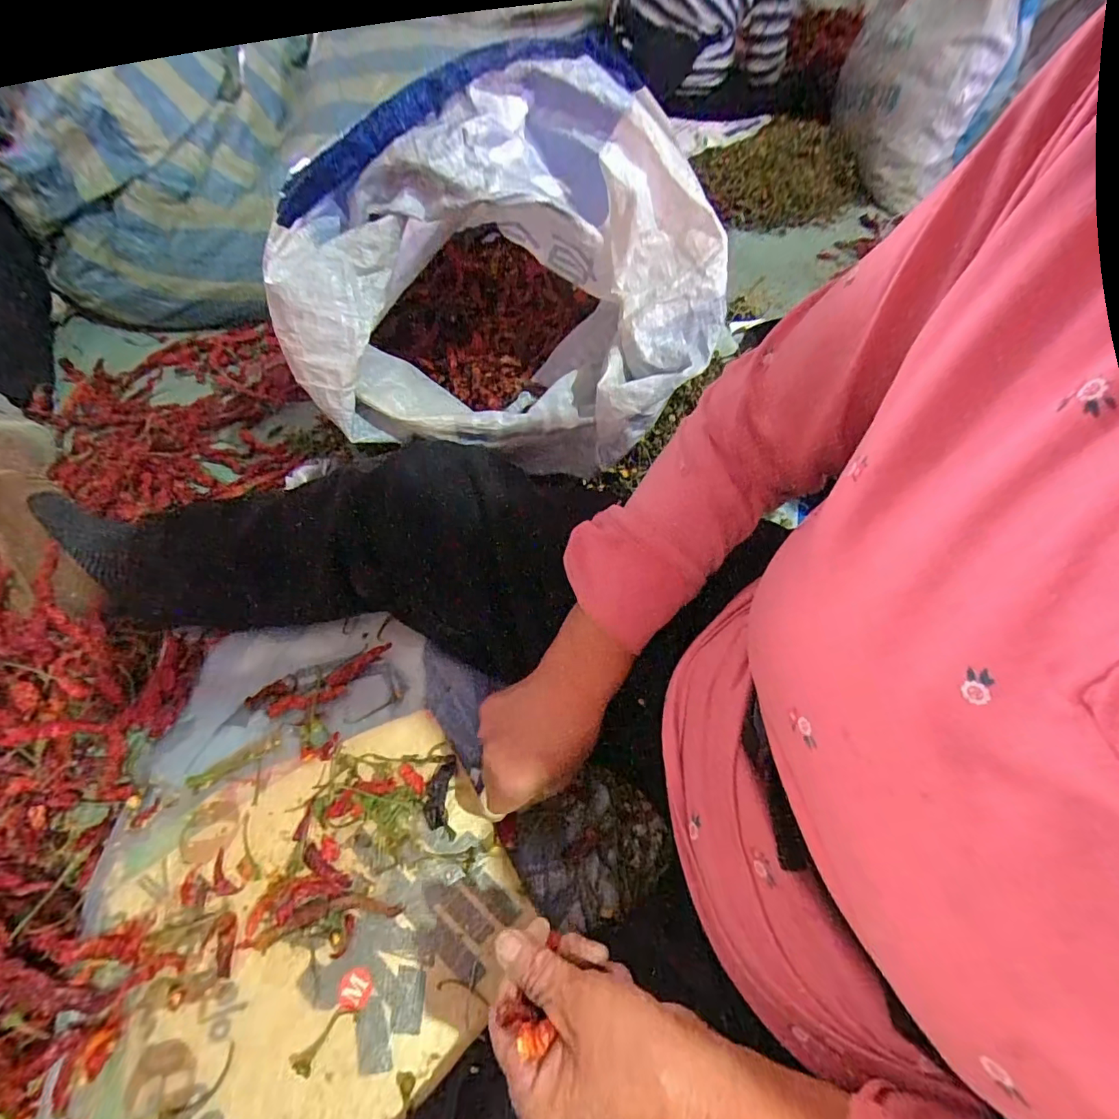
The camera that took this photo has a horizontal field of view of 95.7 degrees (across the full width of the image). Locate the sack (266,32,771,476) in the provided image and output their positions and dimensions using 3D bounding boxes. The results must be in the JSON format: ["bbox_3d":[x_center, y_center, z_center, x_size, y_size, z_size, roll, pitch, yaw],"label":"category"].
[{"bbox_3d":[-0.058,-0.279,0.486,0.350,0.265,0.315,-7,55,-6],"label":"sack"}]

